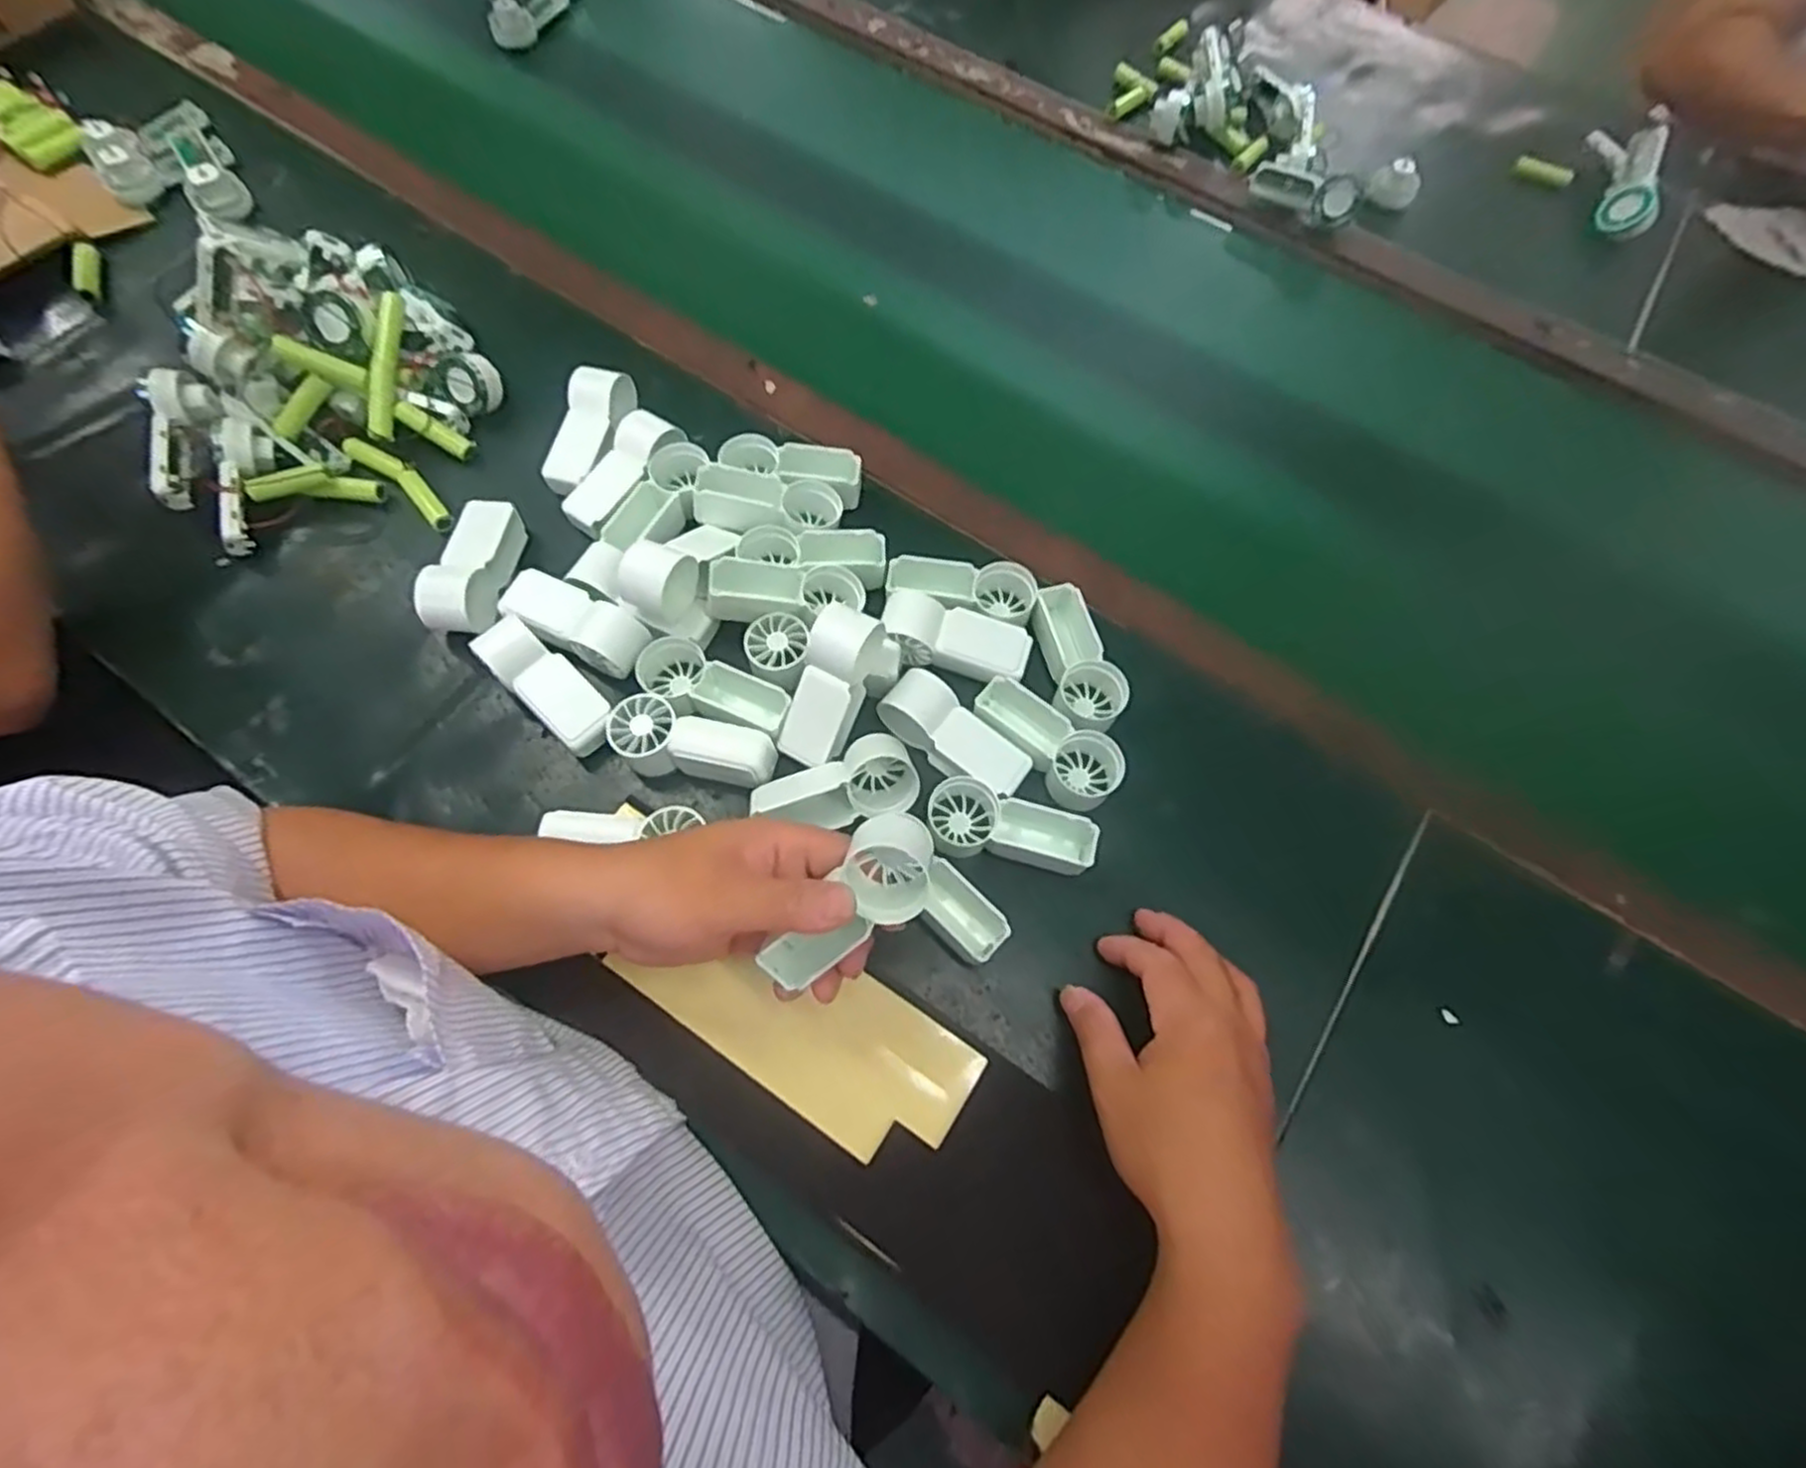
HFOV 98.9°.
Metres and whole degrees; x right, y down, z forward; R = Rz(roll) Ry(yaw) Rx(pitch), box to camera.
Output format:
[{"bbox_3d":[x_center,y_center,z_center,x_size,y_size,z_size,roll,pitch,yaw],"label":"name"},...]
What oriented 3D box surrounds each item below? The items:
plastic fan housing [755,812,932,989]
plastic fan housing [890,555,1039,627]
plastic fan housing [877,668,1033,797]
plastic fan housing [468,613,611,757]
[{"bbox_3d":[-0.023,0.081,0.362,0.098,0.032,0.045,-46,74,10],"label":"plastic fan housing"},{"bbox_3d":[0.036,-0.089,0.497,0.091,0.037,0.040,8,67,0],"label":"plastic fan housing"},{"bbox_3d":[0.030,0.003,0.452,0.090,0.029,0.038,40,70,13],"label":"plastic fan housing"},{"bbox_3d":[-0.208,-0.025,0.460,0.094,0.037,0.033,39,70,13],"label":"plastic fan housing"}]

